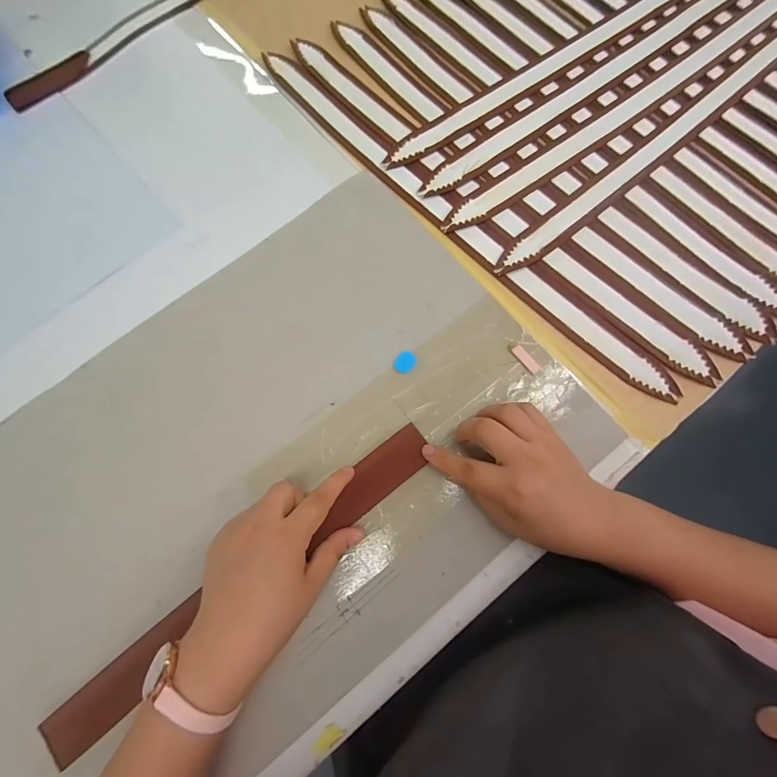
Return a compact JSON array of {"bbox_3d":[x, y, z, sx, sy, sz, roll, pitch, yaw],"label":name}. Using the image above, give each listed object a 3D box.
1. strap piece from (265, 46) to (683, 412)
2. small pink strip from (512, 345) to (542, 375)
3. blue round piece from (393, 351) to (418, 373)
[{"bbox_3d":[0.056,-0.184,0.378,0.039,0.004,0.543,-43,78,-9],"label":"strap piece"},{"bbox_3d":[0.126,-0.027,0.337,0.009,0.004,0.031,-36,77,-8],"label":"small pink strip"},{"bbox_3d":[0.016,-0.024,0.340,0.018,0.004,0.021,29,78,8],"label":"blue round piece"}]

